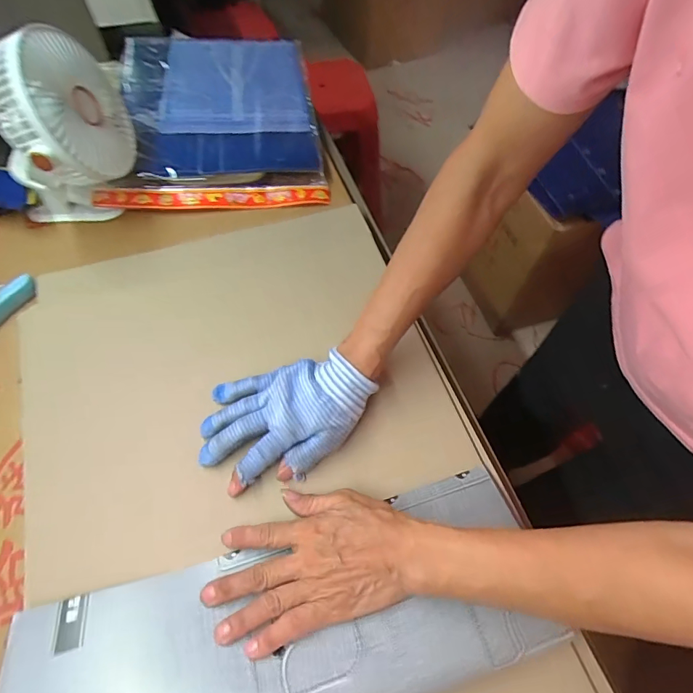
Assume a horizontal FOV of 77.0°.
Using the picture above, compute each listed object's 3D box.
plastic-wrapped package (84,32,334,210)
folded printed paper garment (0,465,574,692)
[{"bbox_3d":[-0.196,-0.359,0.660,0.286,0.037,0.411,-6,61,-5],"label":"plastic-wrapped package"},{"bbox_3d":[-0.040,0.203,0.318,0.375,0.035,0.133,-11,61,-11],"label":"folded printed paper garment"}]

